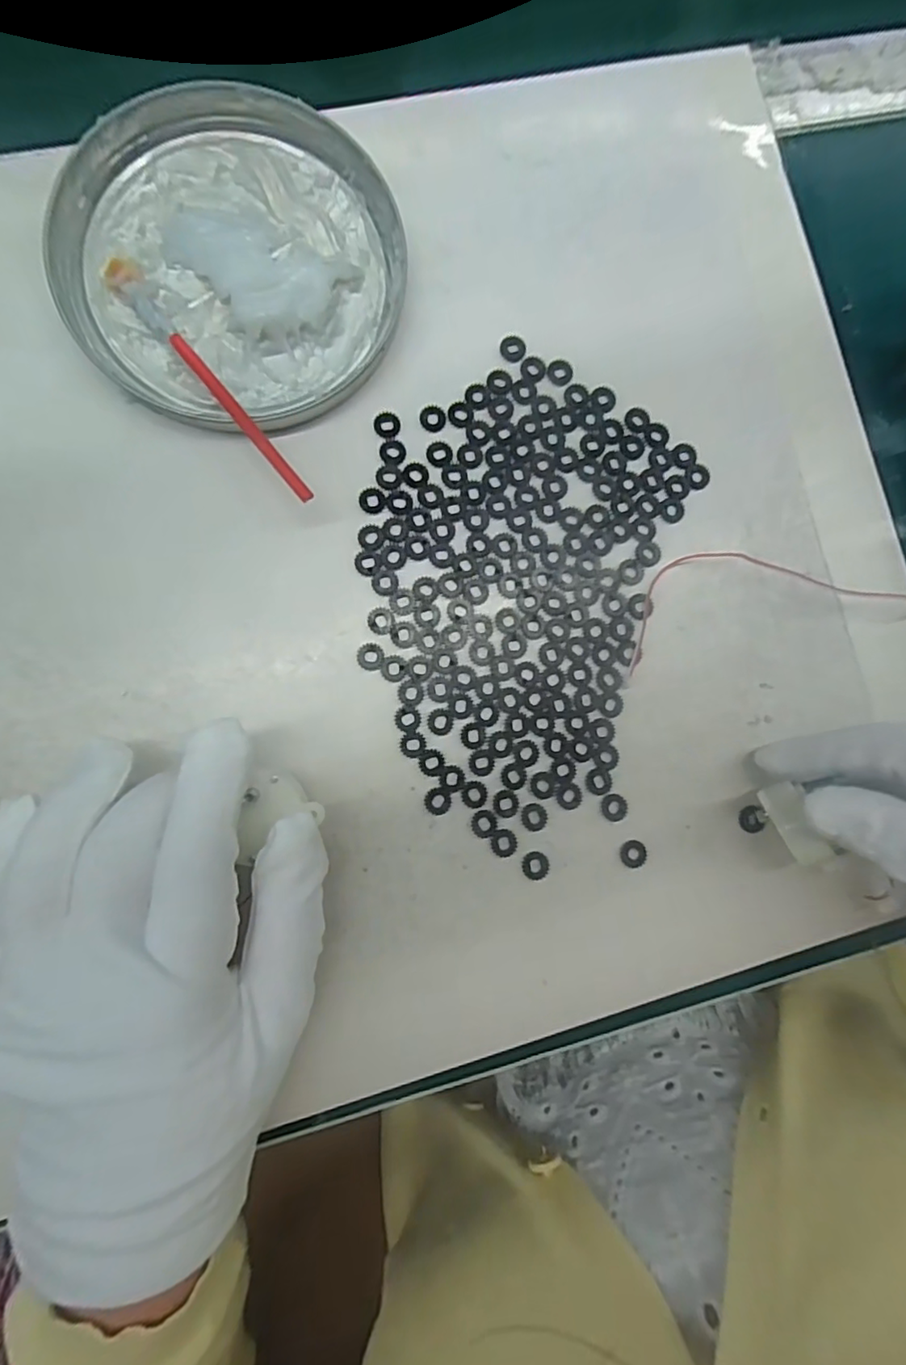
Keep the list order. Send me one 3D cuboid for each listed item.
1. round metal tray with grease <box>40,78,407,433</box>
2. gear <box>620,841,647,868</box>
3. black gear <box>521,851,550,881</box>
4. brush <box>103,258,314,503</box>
[{"bbox_3d":[-0.087,-0.167,0.228,0.129,0.013,0.127,0,87,-5],"label":"round metal tray with grease"},{"bbox_3d":[0.071,0.067,0.227,0.011,0.004,0.010,0,87,-5],"label":"gear"},{"bbox_3d":[0.032,0.071,0.223,0.010,0.004,0.011,0,87,-5],"label":"black gear"},{"bbox_3d":[-0.094,-0.114,0.218,0.012,0.020,0.126,-36,90,-6],"label":"brush"}]

